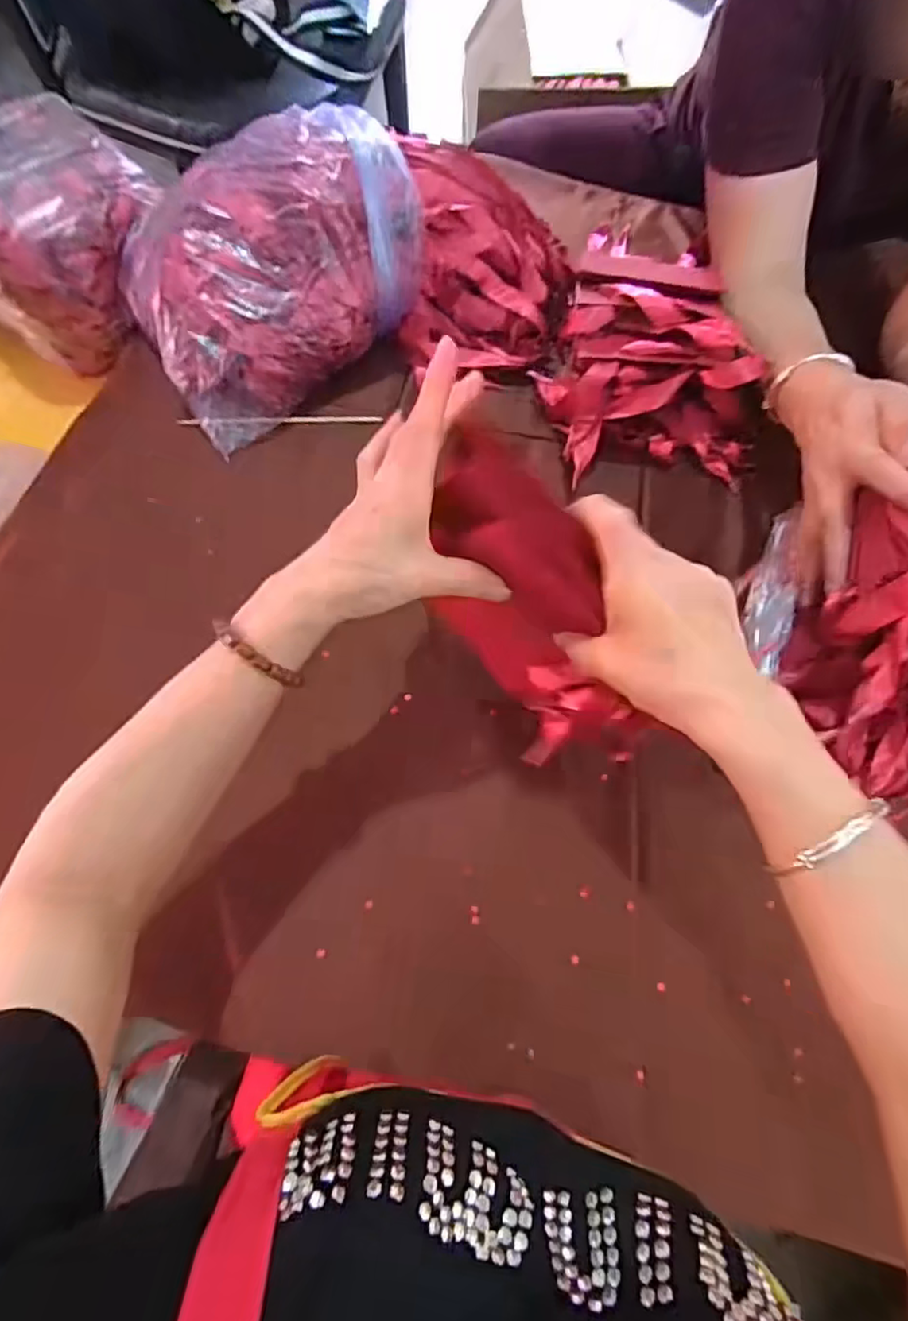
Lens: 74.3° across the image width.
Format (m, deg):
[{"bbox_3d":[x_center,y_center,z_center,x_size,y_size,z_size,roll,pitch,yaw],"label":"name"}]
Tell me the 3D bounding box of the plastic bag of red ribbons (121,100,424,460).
[{"bbox_3d":[-0.175,-0.373,0.557,0.251,0.155,0.201,-32,71,-14],"label":"plastic bag of red ribbons"}]

